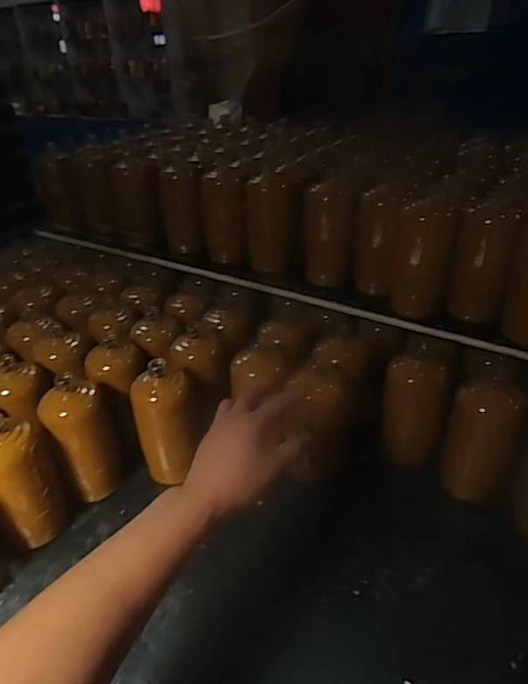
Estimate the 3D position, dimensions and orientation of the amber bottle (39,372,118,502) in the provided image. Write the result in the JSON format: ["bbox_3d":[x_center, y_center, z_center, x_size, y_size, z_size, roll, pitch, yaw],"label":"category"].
[{"bbox_3d":[-0.255,0.130,0.691,0.085,0.177,0.079,-17,34,-20],"label":"amber bottle"}]

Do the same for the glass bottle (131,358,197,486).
[{"bbox_3d":[-0.142,0.109,0.709,0.081,0.179,0.078,-9,32,-8],"label":"glass bottle"}]

